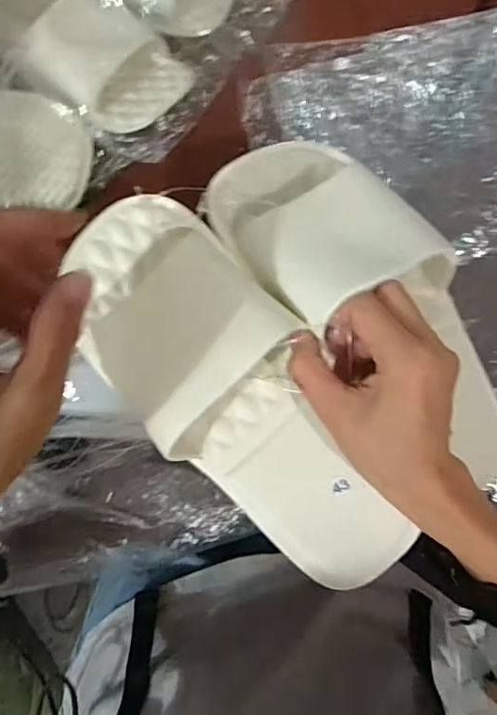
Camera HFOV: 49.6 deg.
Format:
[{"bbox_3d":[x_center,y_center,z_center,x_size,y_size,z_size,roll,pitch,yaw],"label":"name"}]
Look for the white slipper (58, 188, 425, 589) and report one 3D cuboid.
[{"bbox_3d":[-0.013,0.024,0.323,0.091,0.055,0.273,-29,92,-7],"label":"white slipper"}]

